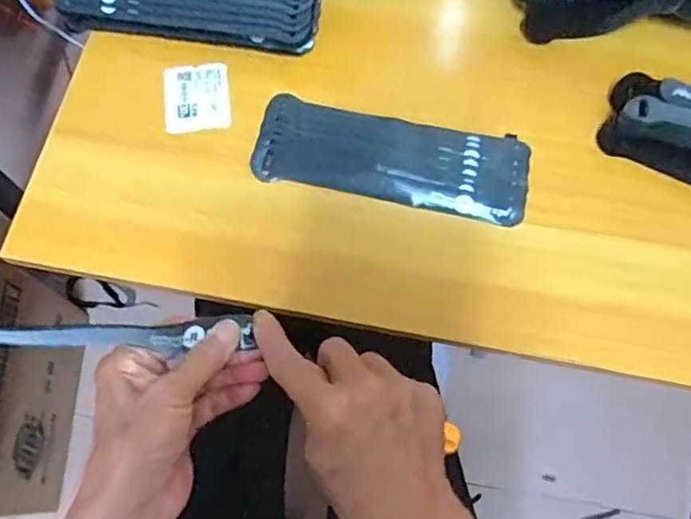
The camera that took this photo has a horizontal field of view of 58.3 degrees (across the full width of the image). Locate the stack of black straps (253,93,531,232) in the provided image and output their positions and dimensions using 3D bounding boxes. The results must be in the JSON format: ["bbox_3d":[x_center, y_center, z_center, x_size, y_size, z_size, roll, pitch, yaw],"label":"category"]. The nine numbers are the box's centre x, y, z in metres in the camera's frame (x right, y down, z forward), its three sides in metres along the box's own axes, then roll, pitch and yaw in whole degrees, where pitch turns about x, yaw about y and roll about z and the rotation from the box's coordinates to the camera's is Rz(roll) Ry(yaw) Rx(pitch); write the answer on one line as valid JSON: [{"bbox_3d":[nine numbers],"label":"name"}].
[{"bbox_3d":[0.035,-0.075,0.461,0.198,0.010,0.073,11,72,3],"label":"stack of black straps"}]

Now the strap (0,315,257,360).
[{"bbox_3d":[-0.142,0.039,0.325,0.184,0.011,0.022,3,71,-22],"label":"strap"}]

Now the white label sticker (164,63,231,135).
[{"bbox_3d":[-0.115,-0.125,0.481,0.049,0.005,0.058,-6,72,-3],"label":"white label sticker"}]

